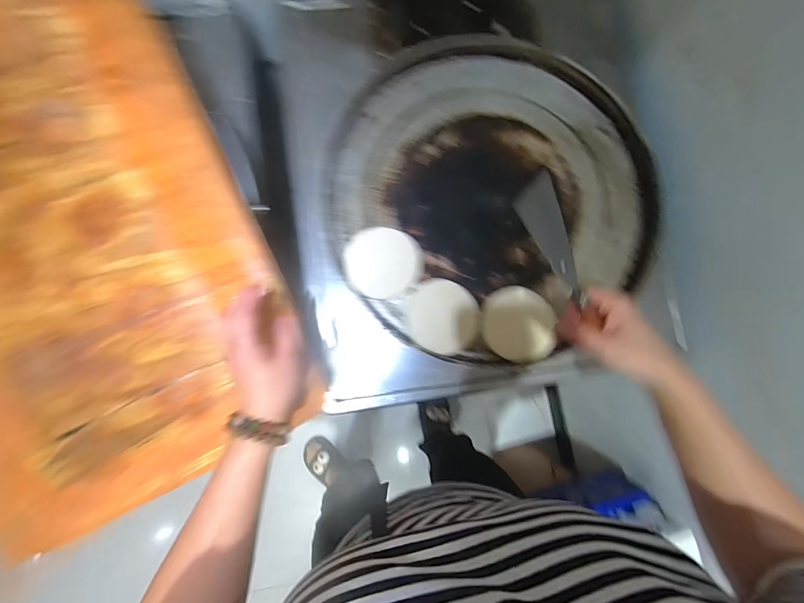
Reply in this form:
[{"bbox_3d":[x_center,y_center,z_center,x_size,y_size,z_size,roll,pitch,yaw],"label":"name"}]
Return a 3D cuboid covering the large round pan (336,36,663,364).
[{"bbox_3d":[0.140,-0.194,0.595,0.496,0.042,0.485,0,84,-2],"label":"large round pan"}]

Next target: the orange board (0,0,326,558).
[{"bbox_3d":[-0.436,-0.069,0.460,0.445,0.042,0.669,-26,92,-7],"label":"orange board"}]

